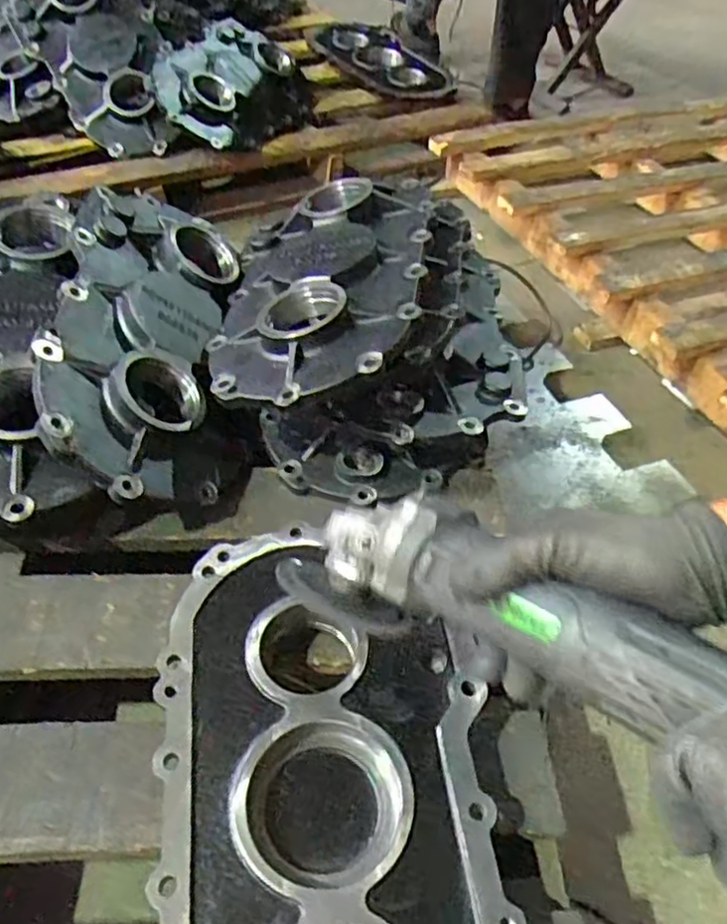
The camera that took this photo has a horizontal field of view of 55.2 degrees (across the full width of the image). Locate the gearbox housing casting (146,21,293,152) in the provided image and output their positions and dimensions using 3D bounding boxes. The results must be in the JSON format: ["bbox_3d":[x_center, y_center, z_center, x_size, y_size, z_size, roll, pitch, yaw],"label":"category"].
[{"bbox_3d":[-0.239,-0.690,1.263,0.214,0.053,0.353,40,52,-17],"label":"gearbox housing casting"}]

